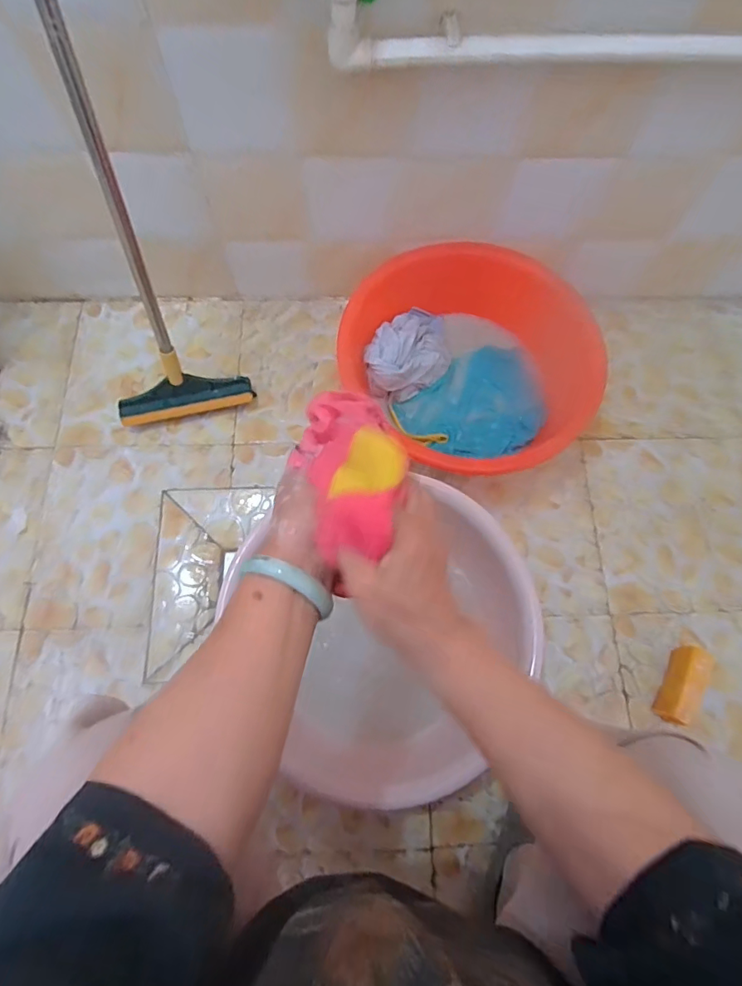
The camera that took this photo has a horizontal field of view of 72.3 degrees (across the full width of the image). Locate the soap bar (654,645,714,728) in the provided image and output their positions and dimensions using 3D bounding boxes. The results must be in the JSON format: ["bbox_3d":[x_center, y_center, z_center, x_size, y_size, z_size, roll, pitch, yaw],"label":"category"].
[{"bbox_3d":[0.445,0.275,0.725,0.026,0.073,0.109,25,72,7],"label":"soap bar"}]

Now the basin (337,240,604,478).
[{"bbox_3d":[0.137,-0.203,0.841,0.363,0.151,0.422,-37,76,-13],"label":"basin"}]

